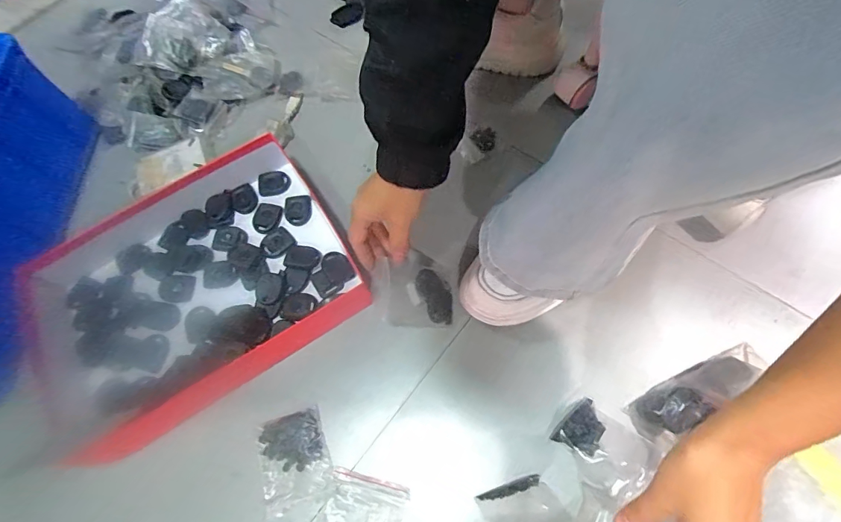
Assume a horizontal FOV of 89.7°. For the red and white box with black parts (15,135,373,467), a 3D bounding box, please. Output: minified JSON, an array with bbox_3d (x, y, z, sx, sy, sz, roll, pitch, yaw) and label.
[{"bbox_3d":[-0.256,0.033,0.460,0.343,0.051,0.241,-32,69,-10],"label":"red and white box with black parts"}]

